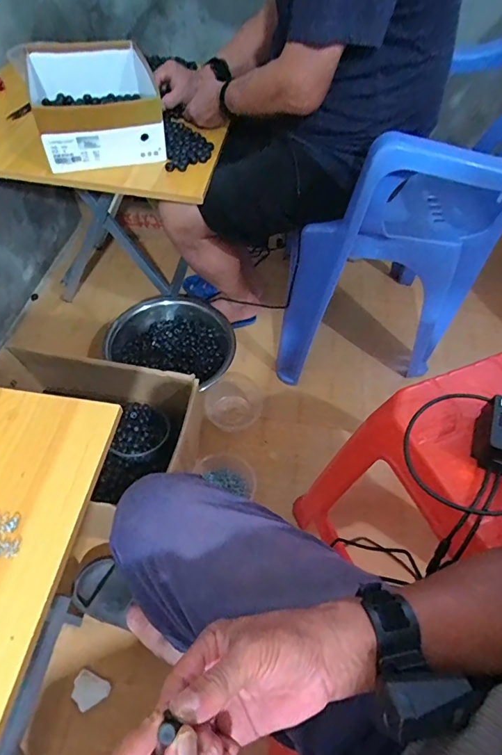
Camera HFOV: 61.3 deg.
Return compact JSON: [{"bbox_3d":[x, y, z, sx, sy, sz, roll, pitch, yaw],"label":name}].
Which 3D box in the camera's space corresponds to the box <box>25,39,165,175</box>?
[{"bbox_3d":[-0.279,-0.499,0.785,0.208,0.105,0.296,-15,56,-15],"label":"box"}]

